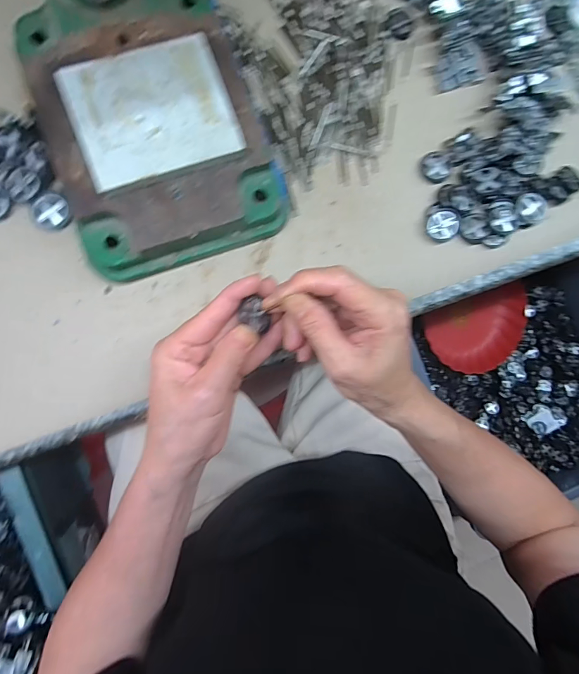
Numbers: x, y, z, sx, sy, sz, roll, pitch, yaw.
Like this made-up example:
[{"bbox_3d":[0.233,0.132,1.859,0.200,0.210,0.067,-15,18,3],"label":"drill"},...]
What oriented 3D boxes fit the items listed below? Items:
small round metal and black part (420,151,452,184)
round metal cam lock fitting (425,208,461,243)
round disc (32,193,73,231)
[{"bbox_3d":[0.132,-0.153,0.358,0.023,0.008,0.027,-5,86,-7],"label":"small round metal and black part"},{"bbox_3d":[0.136,-0.099,0.351,0.030,0.010,0.027,-42,91,-7],"label":"round metal cam lock fitting"},{"bbox_3d":[-0.189,-0.100,0.317,0.028,0.007,0.027,0,86,-6],"label":"round disc"}]

